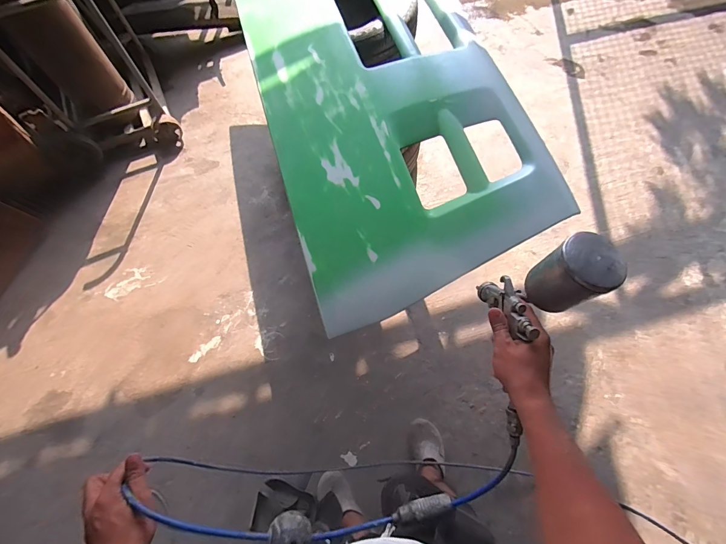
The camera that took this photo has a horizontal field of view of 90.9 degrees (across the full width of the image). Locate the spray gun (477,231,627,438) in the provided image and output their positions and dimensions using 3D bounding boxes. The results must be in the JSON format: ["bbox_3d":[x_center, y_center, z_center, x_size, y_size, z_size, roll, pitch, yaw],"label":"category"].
[{"bbox_3d":[0.254,0.084,0.463,0.130,0.159,0.214,-5,66,-1],"label":"spray gun"}]

